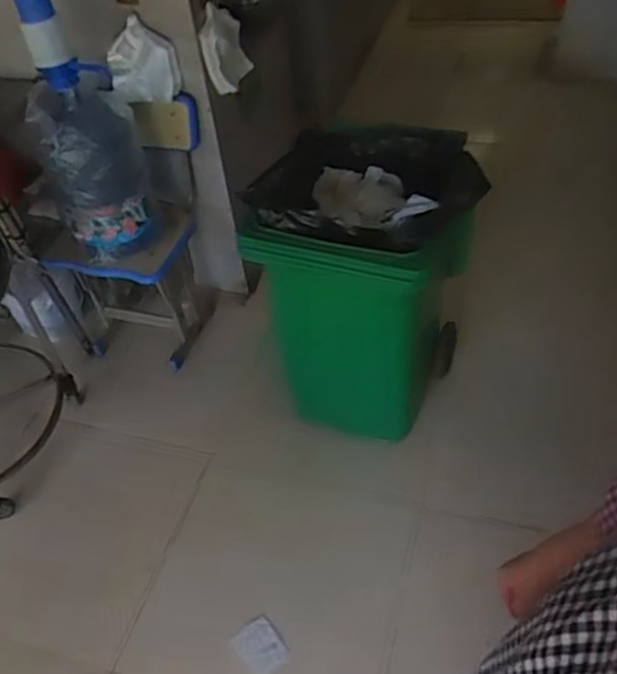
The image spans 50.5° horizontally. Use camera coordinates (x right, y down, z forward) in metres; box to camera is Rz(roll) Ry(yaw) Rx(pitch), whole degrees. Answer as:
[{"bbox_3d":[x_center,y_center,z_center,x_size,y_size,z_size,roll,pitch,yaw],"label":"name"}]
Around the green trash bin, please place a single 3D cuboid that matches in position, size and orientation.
[{"bbox_3d":[0.152,-0.129,1.754,0.514,0.706,0.550,6,47,9],"label":"green trash bin"}]

